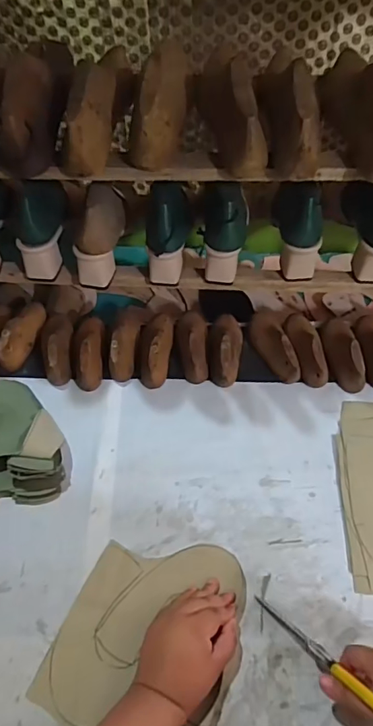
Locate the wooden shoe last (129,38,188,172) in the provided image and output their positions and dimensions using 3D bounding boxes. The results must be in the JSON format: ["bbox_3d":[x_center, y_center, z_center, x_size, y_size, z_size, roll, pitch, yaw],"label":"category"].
[{"bbox_3d":[-0.033,-0.317,0.560,0.057,0.078,0.183,5,56,5],"label":"wooden shoe last"}]

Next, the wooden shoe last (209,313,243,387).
[{"bbox_3d":[0.061,-0.031,0.744,0.054,0.054,0.138,6,56,6],"label":"wooden shoe last"}]

